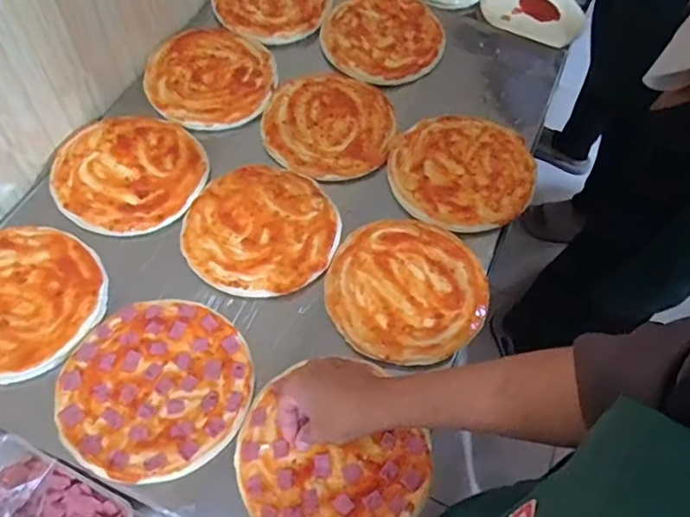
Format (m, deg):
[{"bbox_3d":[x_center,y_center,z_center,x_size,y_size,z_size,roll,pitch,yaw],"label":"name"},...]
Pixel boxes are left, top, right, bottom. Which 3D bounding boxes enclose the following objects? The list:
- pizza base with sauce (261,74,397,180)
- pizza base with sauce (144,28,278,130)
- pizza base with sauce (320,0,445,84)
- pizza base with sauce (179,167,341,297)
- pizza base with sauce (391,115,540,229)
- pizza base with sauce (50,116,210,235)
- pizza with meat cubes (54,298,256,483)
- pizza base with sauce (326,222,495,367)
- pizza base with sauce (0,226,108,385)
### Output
[{"bbox_3d":[-0.024,-0.202,0.831,0.190,0.019,0.183,2,61,-3],"label":"pizza base with sauce"},{"bbox_3d":[-0.206,-0.279,0.857,0.191,0.019,0.188,2,61,-3],"label":"pizza base with sauce"},{"bbox_3d":[0.061,-0.371,0.918,0.190,0.015,0.180,2,61,-3],"label":"pizza base with sauce"},{"bbox_3d":[-0.109,-0.041,0.735,0.191,0.010,0.190,2,61,-3],"label":"pizza base with sauce"},{"bbox_3d":[0.167,-0.126,0.798,0.197,0.024,0.191,23,62,8],"label":"pizza base with sauce"},{"bbox_3d":[-0.294,-0.121,0.763,0.193,0.011,0.185,2,61,-3],"label":"pizza base with sauce"},{"bbox_3d":[-0.207,0.139,0.617,0.199,0.019,0.194,2,61,-3],"label":"pizza with meat cubes"},{"bbox_3d":[0.079,0.035,0.697,0.195,0.014,0.190,2,61,-3],"label":"pizza base with sauce"},{"bbox_3d":[-0.387,0.049,0.655,0.191,0.017,0.190,2,61,-3],"label":"pizza base with sauce"}]

